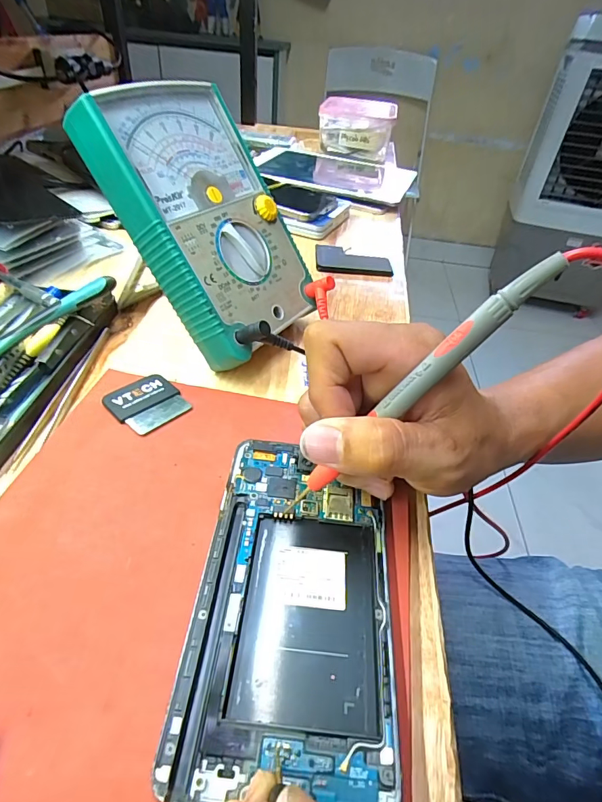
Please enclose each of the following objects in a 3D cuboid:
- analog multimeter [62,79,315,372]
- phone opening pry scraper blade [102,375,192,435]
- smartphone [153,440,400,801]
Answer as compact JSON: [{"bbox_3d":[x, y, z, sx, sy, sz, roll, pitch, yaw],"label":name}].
[{"bbox_3d":[-0.056,-0.117,0.288,0.031,0.164,0.111,-13,24,48],"label":"analog multimeter"},{"bbox_3d":[-0.092,0.001,0.263,0.041,0.004,0.039,34,48,28],"label":"phone opening pry scraper blade"},{"bbox_3d":[-0.002,0.075,0.184,0.077,0.007,0.141,7,41,1],"label":"smartphone"}]

